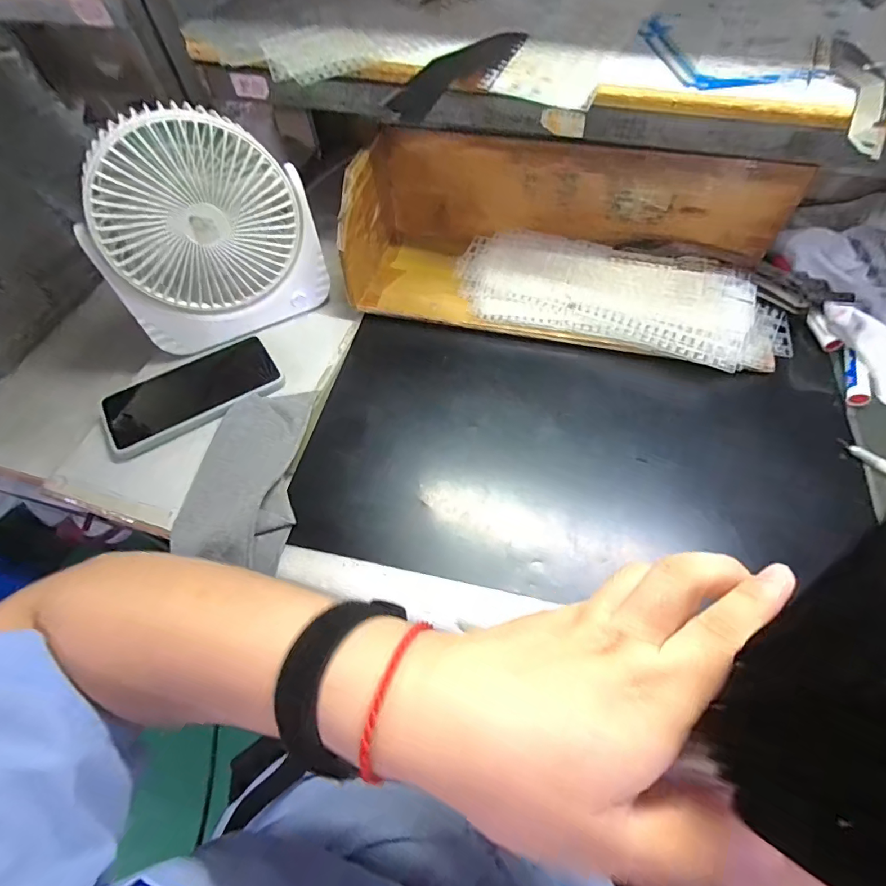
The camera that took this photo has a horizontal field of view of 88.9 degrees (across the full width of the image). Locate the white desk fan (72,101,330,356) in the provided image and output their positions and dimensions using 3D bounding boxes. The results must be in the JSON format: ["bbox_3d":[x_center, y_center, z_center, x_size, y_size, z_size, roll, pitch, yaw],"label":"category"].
[{"bbox_3d":[-0.222,-0.196,0.427,0.184,0.194,0.072,-29,60,-14],"label":"white desk fan"}]

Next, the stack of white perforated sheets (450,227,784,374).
[{"bbox_3d":[0.179,-0.144,0.462,0.334,0.046,0.139,18,60,14],"label":"stack of white perforated sheets"}]

